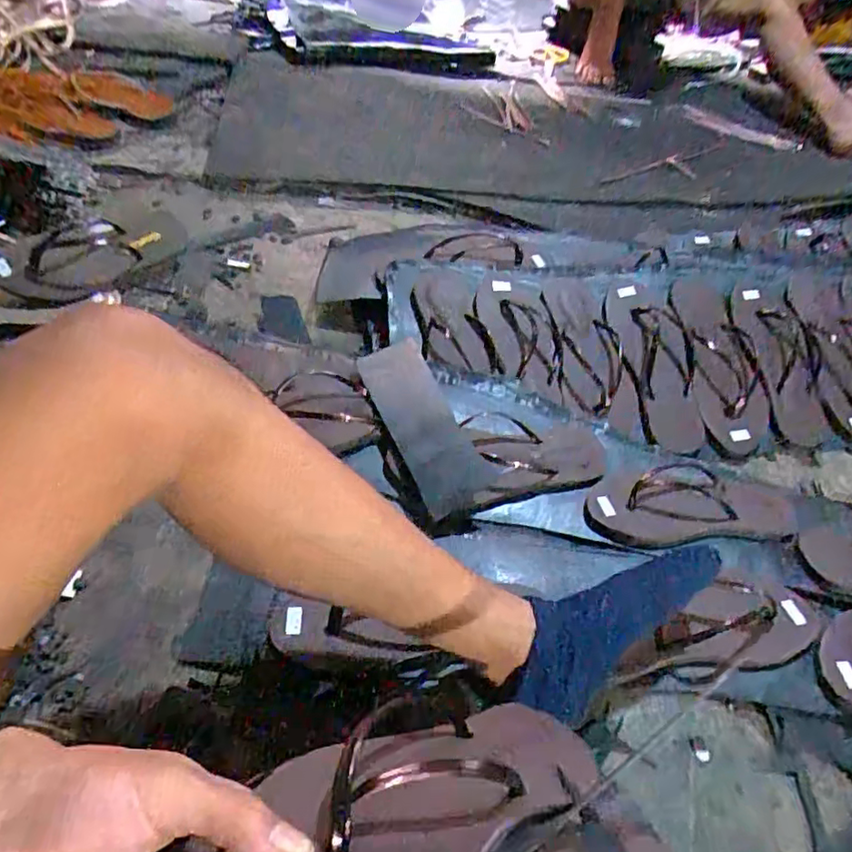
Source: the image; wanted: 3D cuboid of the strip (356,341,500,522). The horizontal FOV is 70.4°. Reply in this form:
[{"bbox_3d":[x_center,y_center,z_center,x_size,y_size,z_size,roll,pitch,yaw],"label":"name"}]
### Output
[{"bbox_3d":[-0.008,-0.010,0.688,0.086,0.030,0.227,-18,60,-20],"label":"strip"}]

